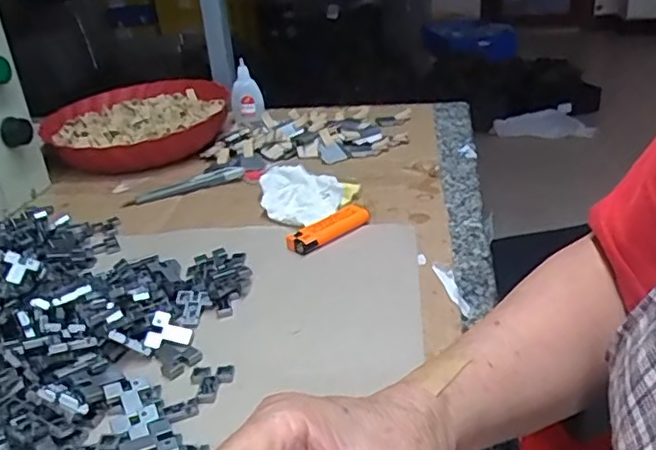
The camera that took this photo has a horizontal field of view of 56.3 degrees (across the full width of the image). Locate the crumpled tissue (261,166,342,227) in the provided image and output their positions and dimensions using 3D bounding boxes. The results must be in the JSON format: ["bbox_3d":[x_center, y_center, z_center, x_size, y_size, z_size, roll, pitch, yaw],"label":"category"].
[{"bbox_3d":[-0.026,-0.027,0.600,0.077,0.025,0.106,-5,26,-1],"label":"crumpled tissue"}]

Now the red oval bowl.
[{"bbox_3d":[-0.246,-0.135,0.817,0.235,0.061,0.227,-16,29,-22],"label":"red oval bowl"}]

